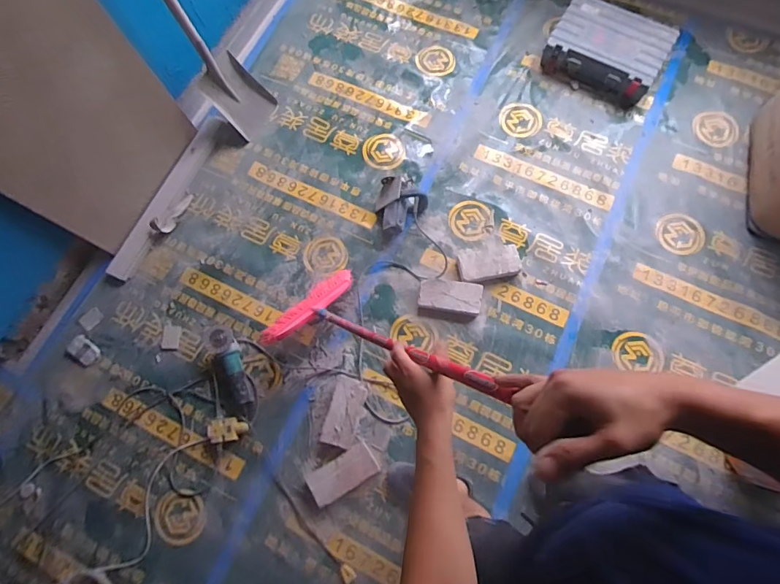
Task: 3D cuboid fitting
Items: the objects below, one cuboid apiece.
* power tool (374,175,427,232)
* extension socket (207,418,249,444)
[{"bbox_3d":[0.037,-0.312,1.575,0.178,0.139,0.184,-1,74,2],"label":"power tool"},{"bbox_3d":[-0.529,0.450,1.412,0.130,0.050,0.074,-8,74,0],"label":"extension socket"}]

